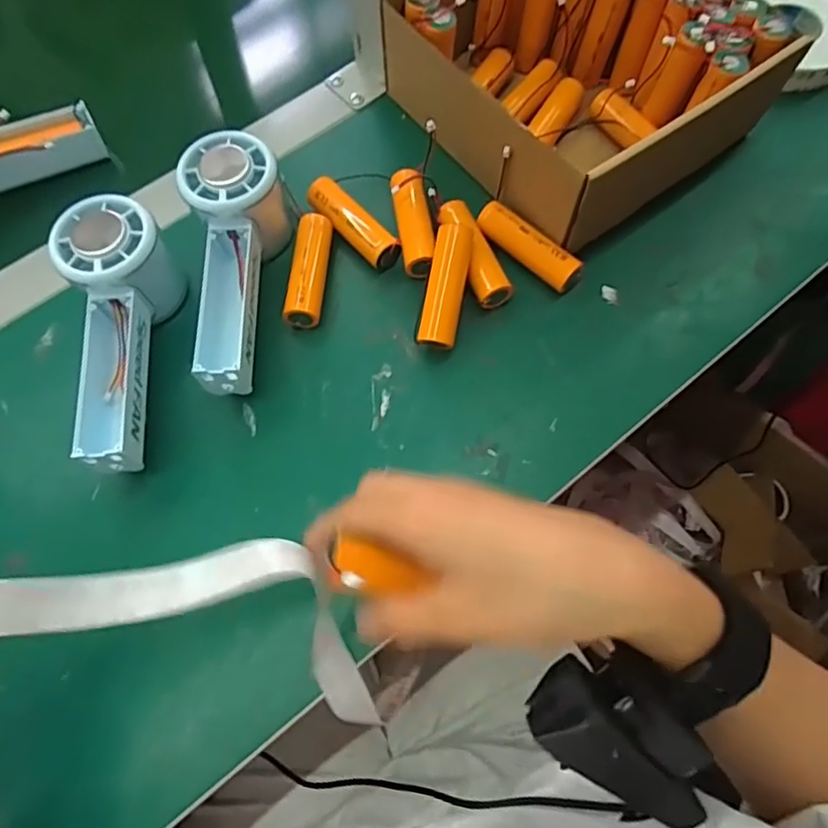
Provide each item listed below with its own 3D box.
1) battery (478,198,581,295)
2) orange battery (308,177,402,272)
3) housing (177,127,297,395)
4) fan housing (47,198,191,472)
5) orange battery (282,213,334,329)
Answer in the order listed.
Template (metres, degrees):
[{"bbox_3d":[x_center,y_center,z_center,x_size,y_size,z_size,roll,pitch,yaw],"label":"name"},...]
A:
[{"bbox_3d":[0.071,-0.104,0.378,0.071,0.023,0.021,39,74,14],"label":"battery"},{"bbox_3d":[-0.040,-0.121,0.388,0.023,0.024,0.070,-40,73,-14],"label":"orange battery"},{"bbox_3d":[-0.100,-0.088,0.355,0.056,0.062,0.148,-9,69,-3],"label":"housing"},{"bbox_3d":[-0.164,-0.044,0.339,0.051,0.060,0.151,-9,69,-3],"label":"fan housing"},{"bbox_3d":[-0.065,-0.090,0.378,0.021,0.021,0.075,4,69,2],"label":"orange battery"}]

